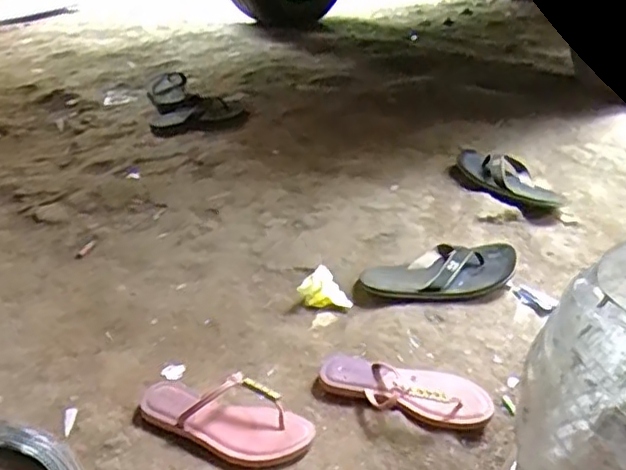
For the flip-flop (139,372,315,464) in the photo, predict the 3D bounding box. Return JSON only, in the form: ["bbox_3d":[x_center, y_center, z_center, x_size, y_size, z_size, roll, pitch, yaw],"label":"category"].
[{"bbox_3d":[-0.115,0.220,0.803,0.230,0.054,0.079,14,33,22],"label":"flip-flop"}]

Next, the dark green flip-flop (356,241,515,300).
[{"bbox_3d":[0.211,0.061,1.059,0.258,0.042,0.109,-5,34,-8],"label":"dark green flip-flop"}]

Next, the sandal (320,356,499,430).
[{"bbox_3d":[0.118,0.200,0.840,0.230,0.041,0.090,10,32,16],"label":"sandal"}]

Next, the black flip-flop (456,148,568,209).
[{"bbox_3d":[0.401,-0.111,1.326,0.250,0.062,0.131,24,38,35],"label":"black flip-flop"}]

